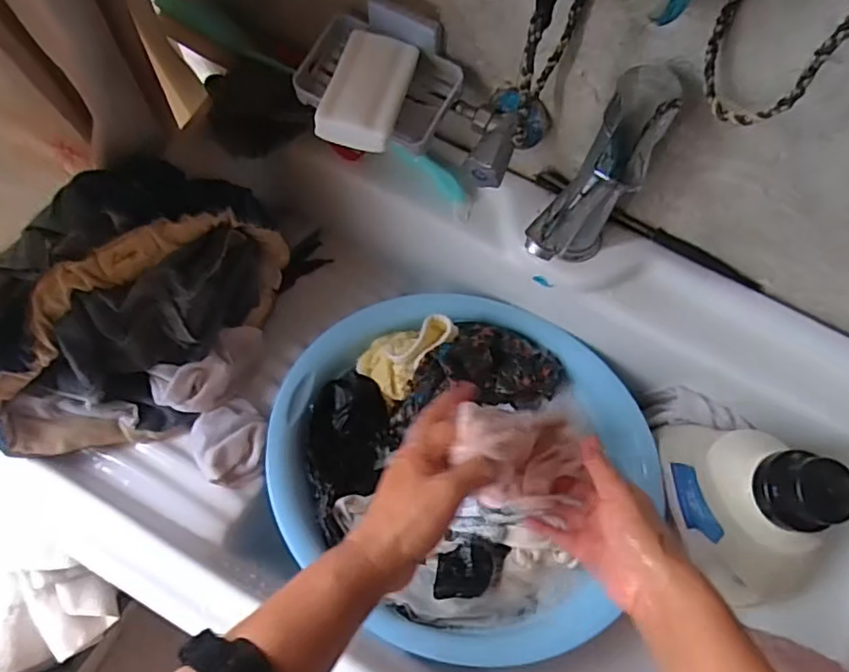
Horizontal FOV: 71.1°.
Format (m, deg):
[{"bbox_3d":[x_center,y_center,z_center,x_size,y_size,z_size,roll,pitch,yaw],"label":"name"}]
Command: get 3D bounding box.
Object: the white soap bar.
[{"bbox_3d":[-0.045,-0.198,0.473,0.059,0.020,0.110,14,73,3],"label":"white soap bar"}]

